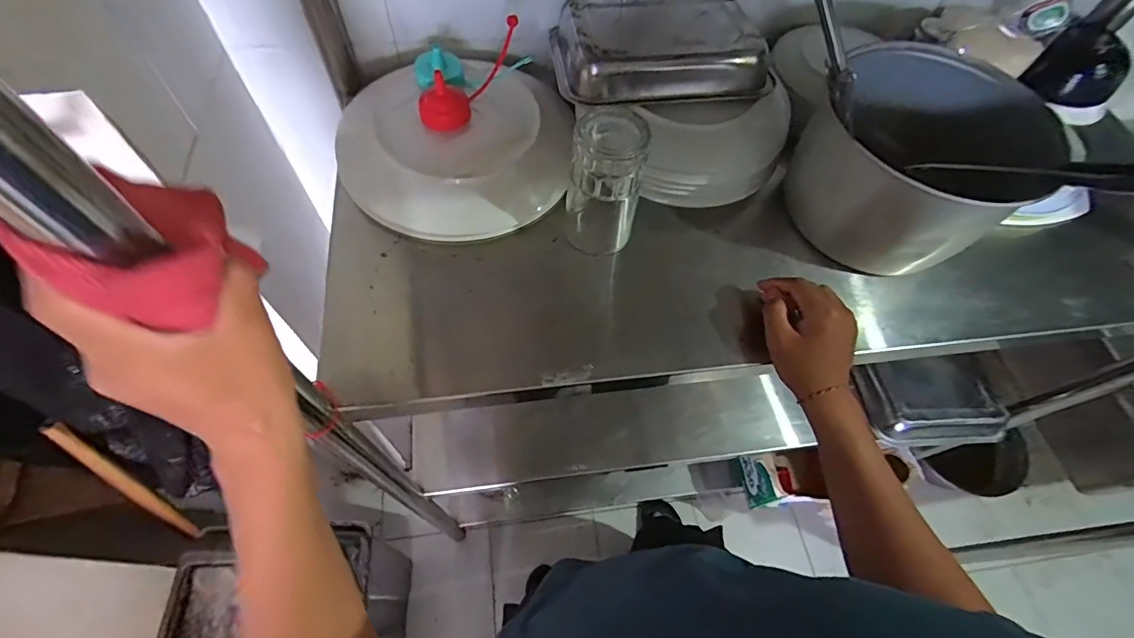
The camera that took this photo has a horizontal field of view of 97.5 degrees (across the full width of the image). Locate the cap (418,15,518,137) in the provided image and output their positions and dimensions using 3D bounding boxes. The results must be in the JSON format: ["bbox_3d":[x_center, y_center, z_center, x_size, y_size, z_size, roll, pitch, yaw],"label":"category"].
[{"bbox_3d":[-0.117,-0.280,0.573,0.046,0.087,0.138,33,63,14],"label":"cap"}]

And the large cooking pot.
[{"bbox_3d":[0.373,-0.168,0.551,0.231,0.147,0.206,-36,69,-22],"label":"large cooking pot"}]

